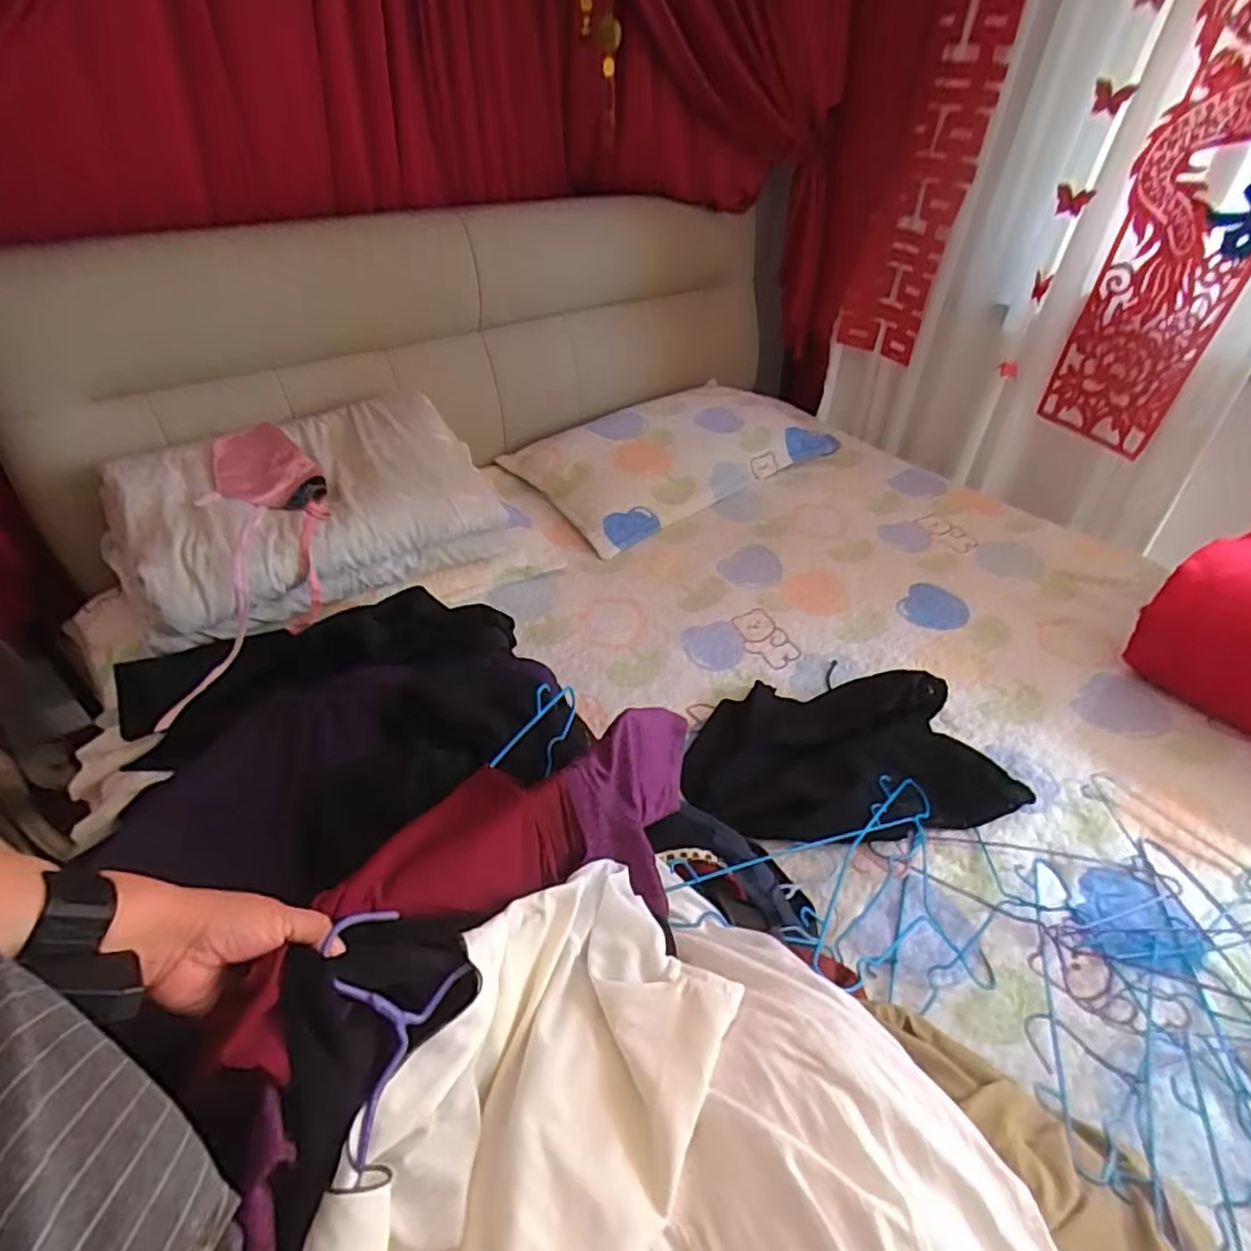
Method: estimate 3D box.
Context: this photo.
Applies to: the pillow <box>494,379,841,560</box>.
[{"bbox_3d":[0.155,-0.444,1.647,0.834,0.141,0.404,-27,47,-30],"label":"pillow"}]

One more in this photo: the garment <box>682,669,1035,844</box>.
[{"bbox_3d":[0.320,0.178,0.951,0.458,0.072,0.296,5,40,5],"label":"garment"}]

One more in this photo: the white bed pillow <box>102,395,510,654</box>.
[{"bbox_3d":[-0.576,-0.202,1.183,0.614,0.197,0.367,-23,45,-26],"label":"white bed pillow"}]

